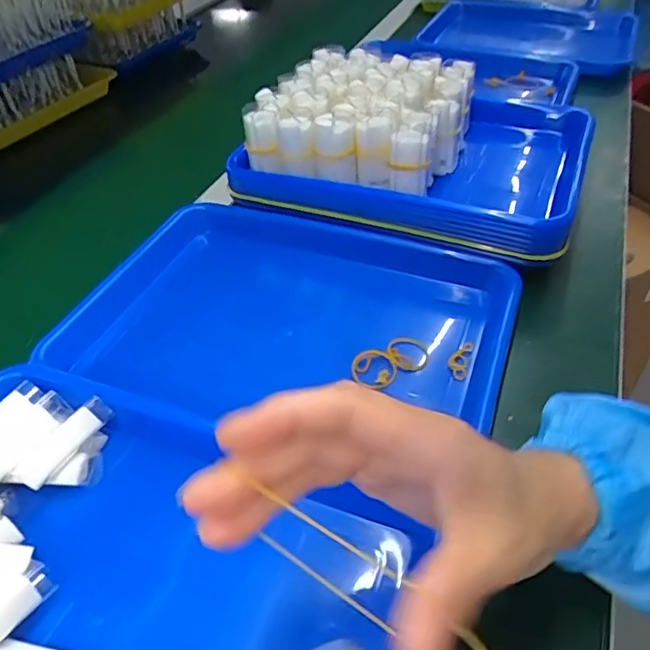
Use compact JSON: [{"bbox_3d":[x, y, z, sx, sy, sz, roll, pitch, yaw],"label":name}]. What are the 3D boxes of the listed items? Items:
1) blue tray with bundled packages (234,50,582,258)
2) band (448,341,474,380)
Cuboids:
[{"bbox_3d":[0.094,-0.201,0.597,0.321,0.092,0.273,12,45,15],"label":"blue tray with bundled packages"},{"bbox_3d":[0.105,0.027,0.444,0.015,0.009,0.034,14,45,16],"label":"band"}]

